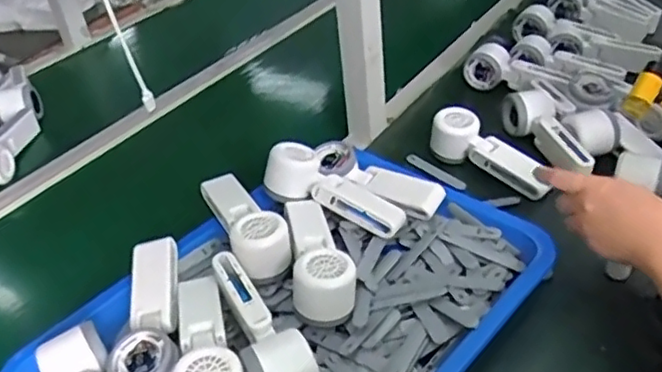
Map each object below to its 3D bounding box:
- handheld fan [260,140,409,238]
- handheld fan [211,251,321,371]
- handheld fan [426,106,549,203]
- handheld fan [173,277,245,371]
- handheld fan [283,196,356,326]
[{"bbox_3d":[0.005,0.006,0.674,0.159,0.046,0.051,27,46,12],"label":"handheld fan"},{"bbox_3d":[-0.062,0.129,0.552,0.054,0.054,0.162,-19,39,-15],"label":"handheld fan"},{"bbox_3d":[0.197,-0.034,0.765,0.161,0.055,0.049,37,54,26],"label":"handheld fan"},{"bbox_3d":[-0.112,0.142,0.541,0.054,0.057,0.160,-16,38,-11],"label":"handheld fan"},{"bbox_3d":[-0.013,0.071,0.607,0.058,0.063,0.141,-9,37,-3],"label":"handheld fan"}]

